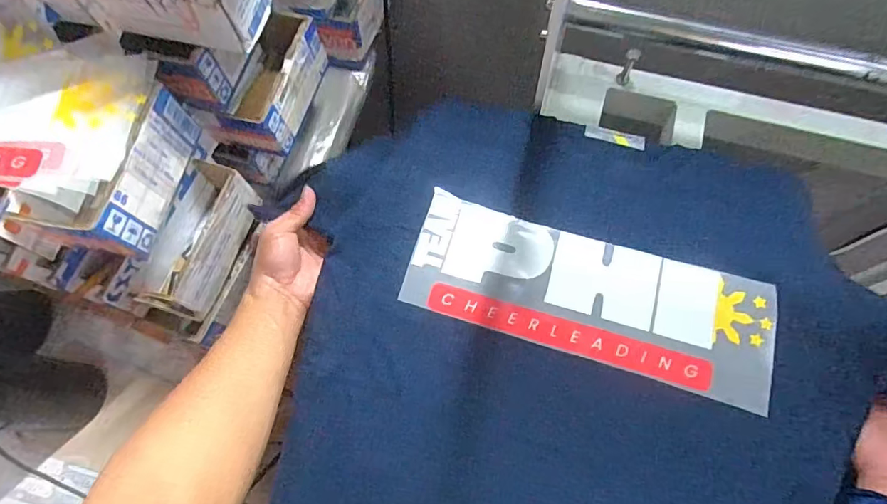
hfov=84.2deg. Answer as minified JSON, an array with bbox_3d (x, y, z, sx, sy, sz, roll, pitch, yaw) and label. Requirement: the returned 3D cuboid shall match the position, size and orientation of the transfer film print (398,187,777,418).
[{"bbox_3d":[0.140,0.041,0.484,0.348,0.005,0.121,17,71,8],"label":"transfer film print"}]

